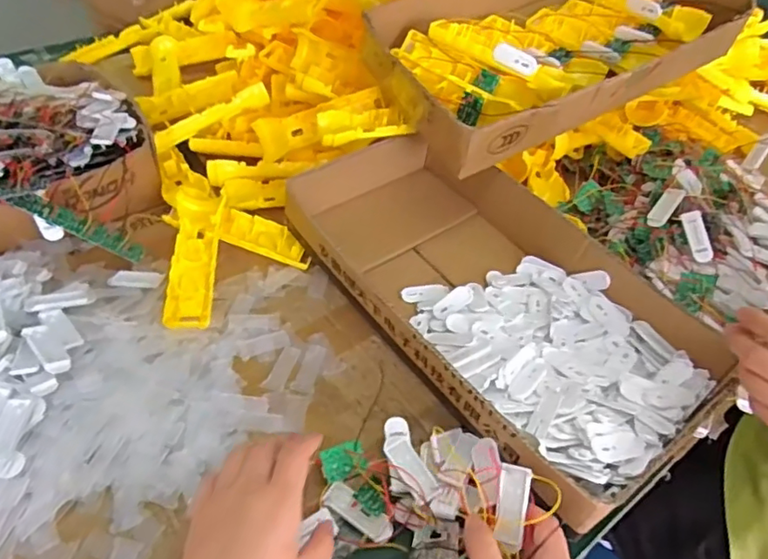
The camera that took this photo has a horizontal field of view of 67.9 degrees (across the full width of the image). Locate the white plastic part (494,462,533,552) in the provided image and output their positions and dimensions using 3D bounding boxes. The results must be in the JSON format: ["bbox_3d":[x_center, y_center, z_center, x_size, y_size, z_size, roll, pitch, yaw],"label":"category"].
[{"bbox_3d":[0.090,0.158,0.398,0.020,0.008,0.053,10,72,4],"label":"white plastic part"}]

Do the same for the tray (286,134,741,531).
[{"bbox_3d":[0.102,0.014,0.562,0.239,0.075,0.416,-25,53,-27],"label":"tray"}]

